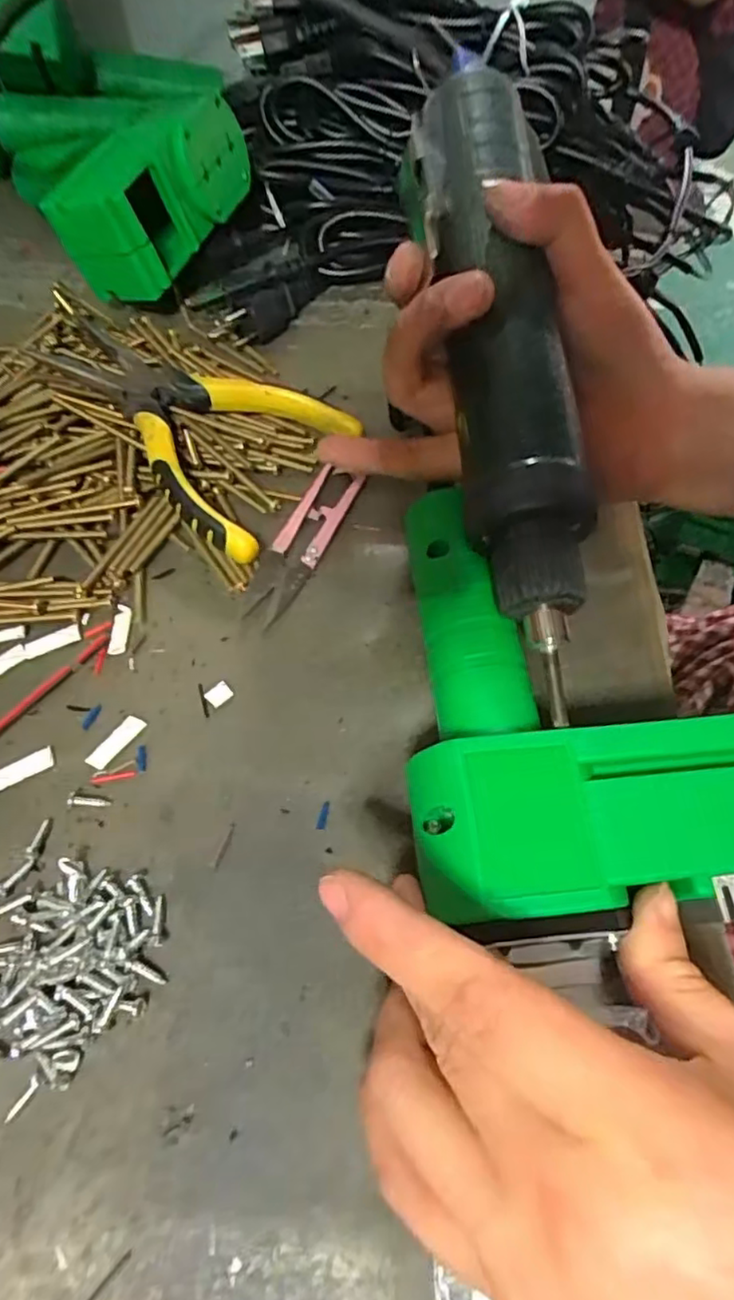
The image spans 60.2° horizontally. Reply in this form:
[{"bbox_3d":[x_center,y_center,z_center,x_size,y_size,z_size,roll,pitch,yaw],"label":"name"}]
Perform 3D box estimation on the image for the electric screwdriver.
[{"bbox_3d":[0.048,-0.097,0.222,0.037,0.041,0.230,-6,81,-5],"label":"electric screwdriver"}]

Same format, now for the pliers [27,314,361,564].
[{"bbox_3d":[-0.086,-0.105,0.295,0.134,0.030,0.095,26,62,13],"label":"pliers"}]

